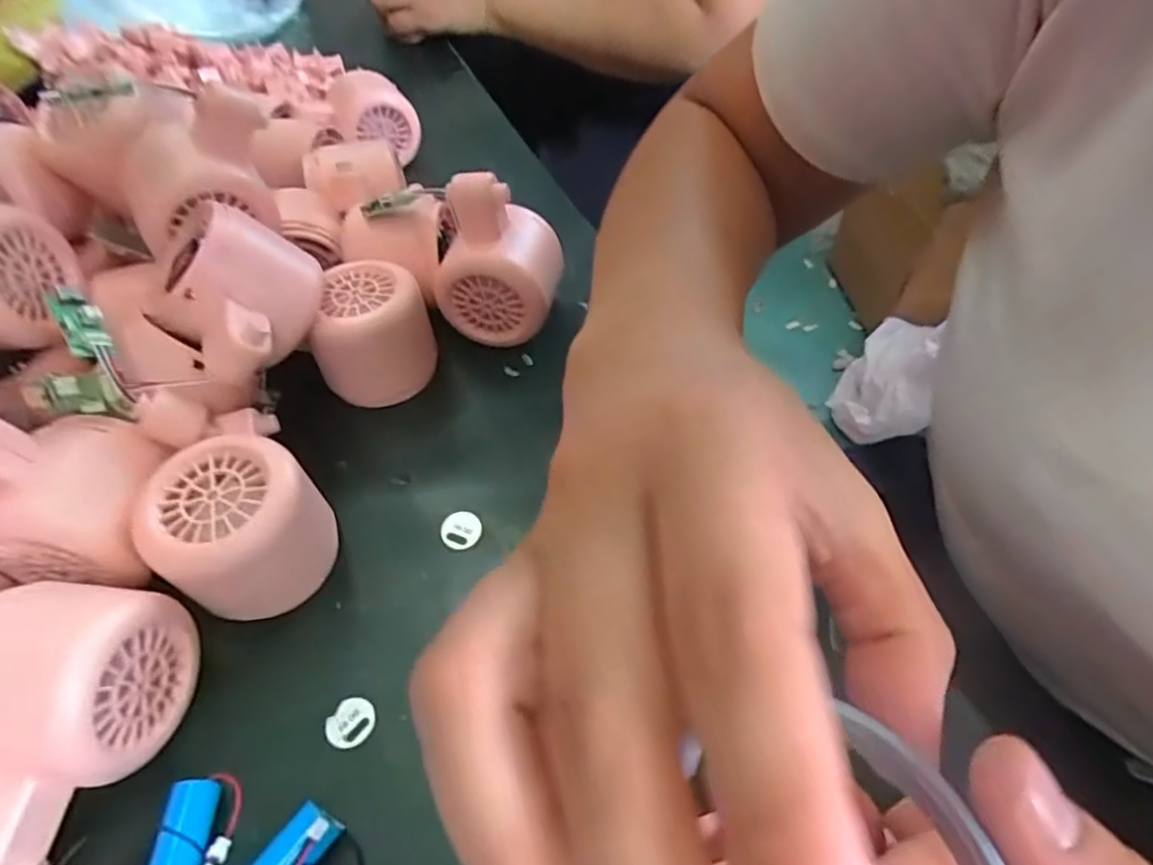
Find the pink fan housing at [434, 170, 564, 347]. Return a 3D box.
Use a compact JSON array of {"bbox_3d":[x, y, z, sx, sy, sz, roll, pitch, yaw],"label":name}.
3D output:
[{"bbox_3d":[-0.041,-0.087,0.333,0.057,0.083,0.051,5,49,9],"label":"pink fan housing"}]

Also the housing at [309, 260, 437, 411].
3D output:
[{"bbox_3d":[-0.099,-0.047,0.323,0.054,0.050,0.055,-16,49,-9],"label":"housing"}]

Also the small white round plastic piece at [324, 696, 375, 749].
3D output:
[{"bbox_3d":[-0.079,0.100,0.227,0.016,0.004,0.016,-3,49,3],"label":"small white round plastic piece"}]

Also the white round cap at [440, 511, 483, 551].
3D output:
[{"bbox_3d":[-0.048,0.040,0.274,0.017,0.005,0.016,-3,49,3],"label":"white round cap"}]

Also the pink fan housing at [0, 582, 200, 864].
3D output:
[{"bbox_3d":[-0.166,0.091,0.207,0.055,0.054,0.079,0,49,5],"label":"pink fan housing"}]

